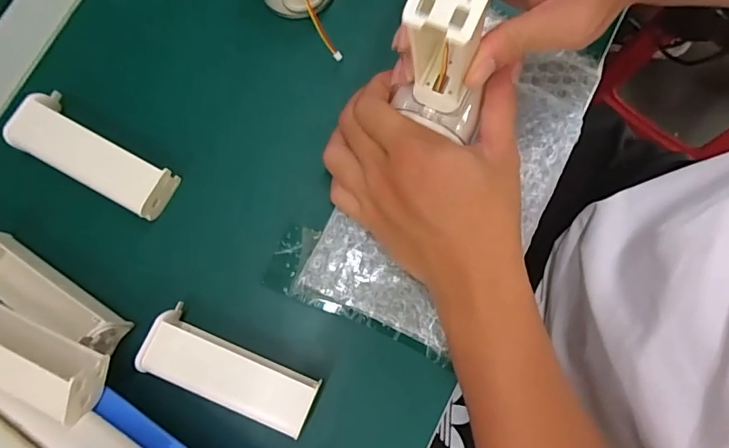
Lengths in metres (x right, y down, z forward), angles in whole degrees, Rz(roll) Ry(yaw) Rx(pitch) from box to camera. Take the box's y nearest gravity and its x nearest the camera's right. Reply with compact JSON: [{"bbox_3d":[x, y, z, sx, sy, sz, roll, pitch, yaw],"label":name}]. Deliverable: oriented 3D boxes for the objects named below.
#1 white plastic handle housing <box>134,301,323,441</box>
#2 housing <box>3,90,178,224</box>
[{"bbox_3d":[-0.078,0.086,0.283,0.101,0.020,0.037,22,80,3],"label":"white plastic handle housing"},{"bbox_3d":[-0.170,-0.044,0.306,0.104,0.021,0.038,28,80,5],"label":"housing"}]

